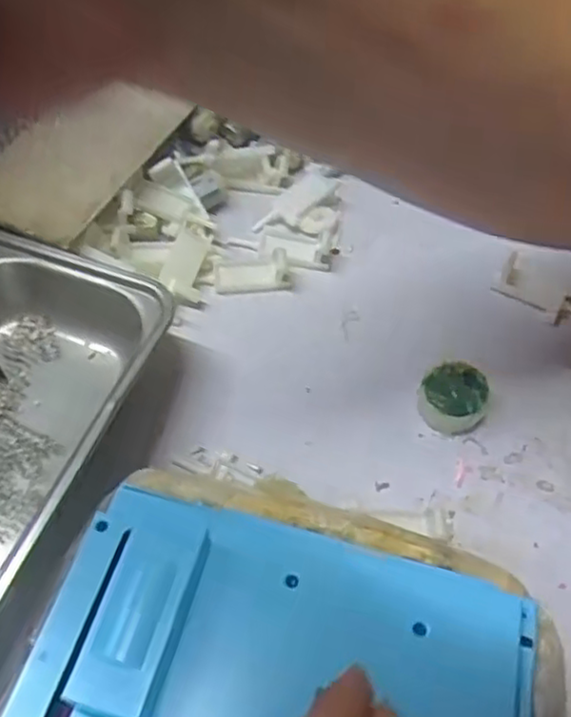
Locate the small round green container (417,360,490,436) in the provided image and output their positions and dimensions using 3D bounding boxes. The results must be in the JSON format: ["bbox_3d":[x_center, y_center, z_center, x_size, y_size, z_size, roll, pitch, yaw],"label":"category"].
[{"bbox_3d":[0.081,0.019,0.337,0.030,0.018,0.033,2,57,-3],"label":"small round green container"}]

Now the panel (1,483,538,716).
[{"bbox_3d":[-0.003,0.110,0.207,0.156,0.022,0.125,18,57,4],"label":"panel"}]

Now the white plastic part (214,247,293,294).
[{"bbox_3d":[-0.018,-0.048,0.377,0.041,0.014,0.019,-3,57,-7],"label":"white plastic part"}]

